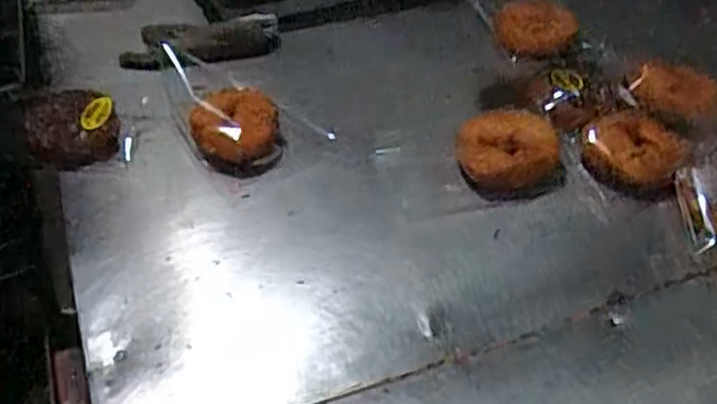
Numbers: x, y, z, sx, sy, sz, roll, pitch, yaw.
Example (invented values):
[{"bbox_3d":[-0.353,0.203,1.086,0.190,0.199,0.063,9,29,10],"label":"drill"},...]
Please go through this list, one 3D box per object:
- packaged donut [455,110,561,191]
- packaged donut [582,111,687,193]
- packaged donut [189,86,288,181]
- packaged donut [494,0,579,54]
[{"bbox_3d":[0.147,-0.051,0.738,0.099,0.040,0.089,4,43,6],"label":"packaged donut"},{"bbox_3d":[0.268,-0.051,0.727,0.090,0.024,0.090,-4,57,6],"label":"packaged donut"},{"bbox_3d":[-0.124,-0.071,0.758,0.091,0.045,0.086,-6,43,-5],"label":"packaged donut"},{"bbox_3d":[0.221,-0.217,0.921,0.097,0.073,0.032,5,43,8],"label":"packaged donut"}]

